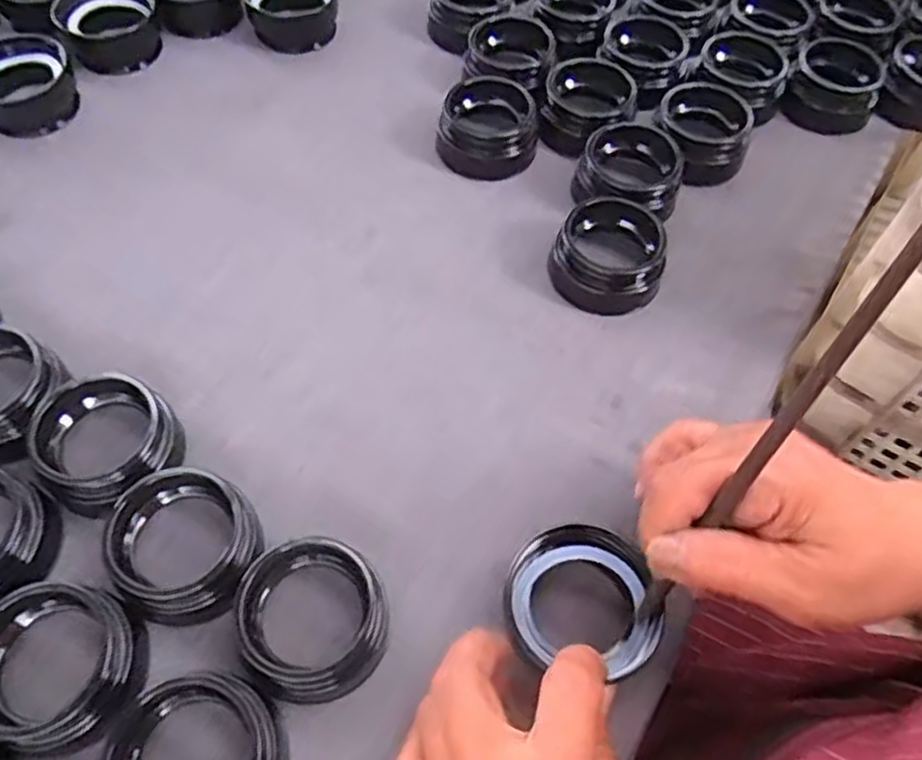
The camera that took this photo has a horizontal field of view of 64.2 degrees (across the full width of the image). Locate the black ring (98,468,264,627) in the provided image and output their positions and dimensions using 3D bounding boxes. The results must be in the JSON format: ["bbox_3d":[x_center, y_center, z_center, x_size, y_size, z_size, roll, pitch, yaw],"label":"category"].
[{"bbox_3d":[-0.126,0.073,0.336,0.059,0.036,0.066,-2,59,-4],"label":"black ring"}]

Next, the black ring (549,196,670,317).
[{"bbox_3d":[0.090,-0.077,0.448,0.067,0.036,0.064,1,59,-2],"label":"black ring"}]

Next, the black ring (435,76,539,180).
[{"bbox_3d":[0.022,-0.178,0.507,0.062,0.034,0.074,24,61,12],"label":"black ring"}]

